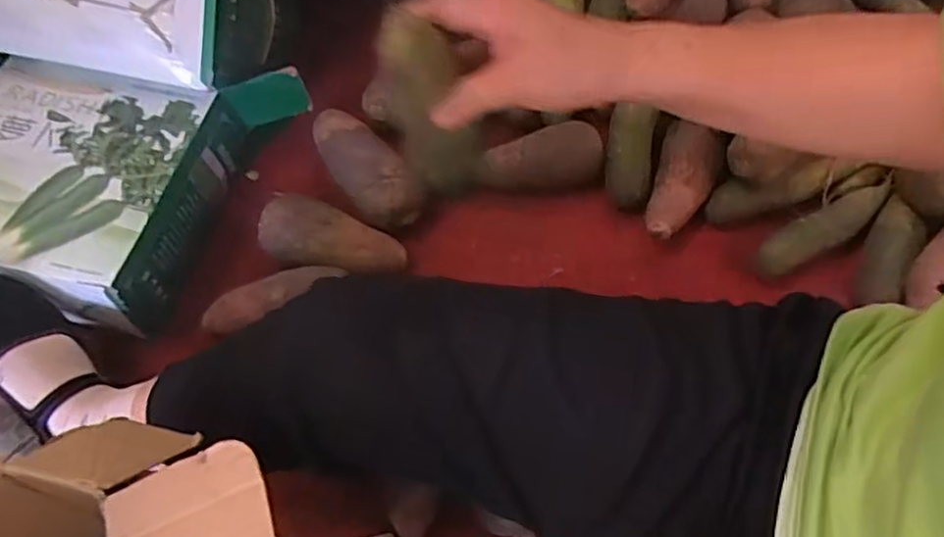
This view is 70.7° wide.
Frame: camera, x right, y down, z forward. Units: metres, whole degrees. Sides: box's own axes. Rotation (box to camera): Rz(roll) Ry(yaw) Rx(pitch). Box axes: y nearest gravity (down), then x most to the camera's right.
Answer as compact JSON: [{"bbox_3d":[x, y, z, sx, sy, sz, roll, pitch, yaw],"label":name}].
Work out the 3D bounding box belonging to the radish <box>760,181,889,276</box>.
[{"bbox_3d":[0.411,-0.043,0.780,0.184,0.039,0.046,-26,66,-12],"label":"radish"}]

